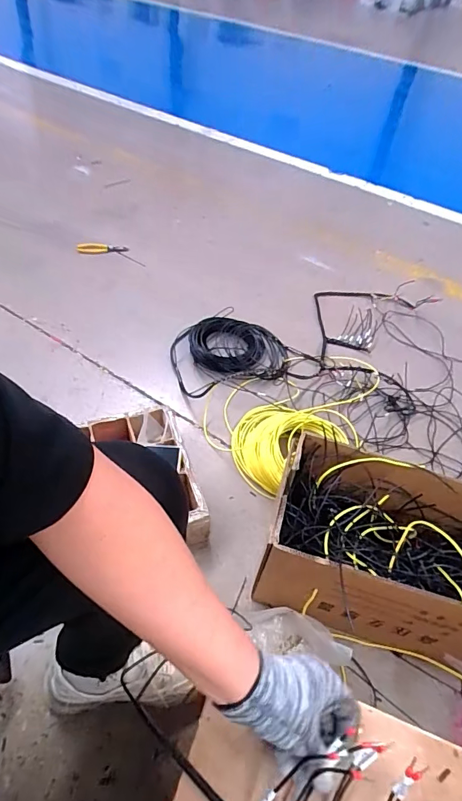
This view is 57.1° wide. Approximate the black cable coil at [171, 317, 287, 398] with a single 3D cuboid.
[{"bbox_3d":[-0.004,-0.134,1.147,0.313,0.075,0.262,-15,52,-19],"label":"black cable coil"}]

